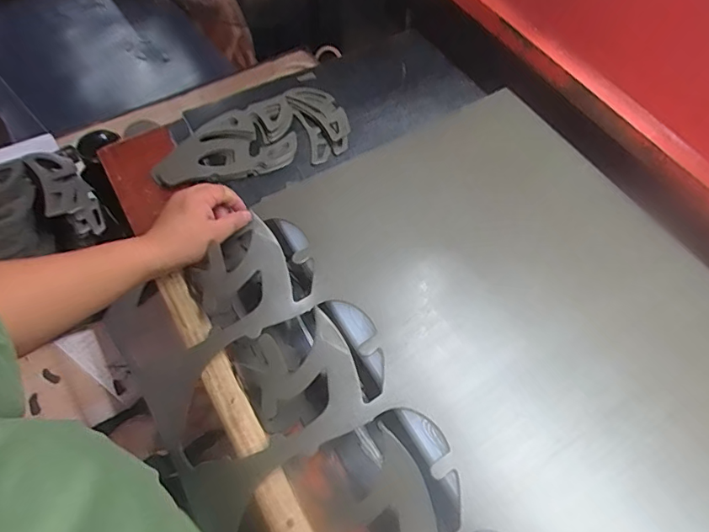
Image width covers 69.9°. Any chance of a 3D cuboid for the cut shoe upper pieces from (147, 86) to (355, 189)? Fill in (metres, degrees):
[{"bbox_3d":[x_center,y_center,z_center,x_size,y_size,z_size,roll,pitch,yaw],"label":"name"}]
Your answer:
[{"bbox_3d":[-0.133,-0.168,0.660,0.246,0.016,0.117,-16,61,-11],"label":"cut shoe upper pieces"}]

